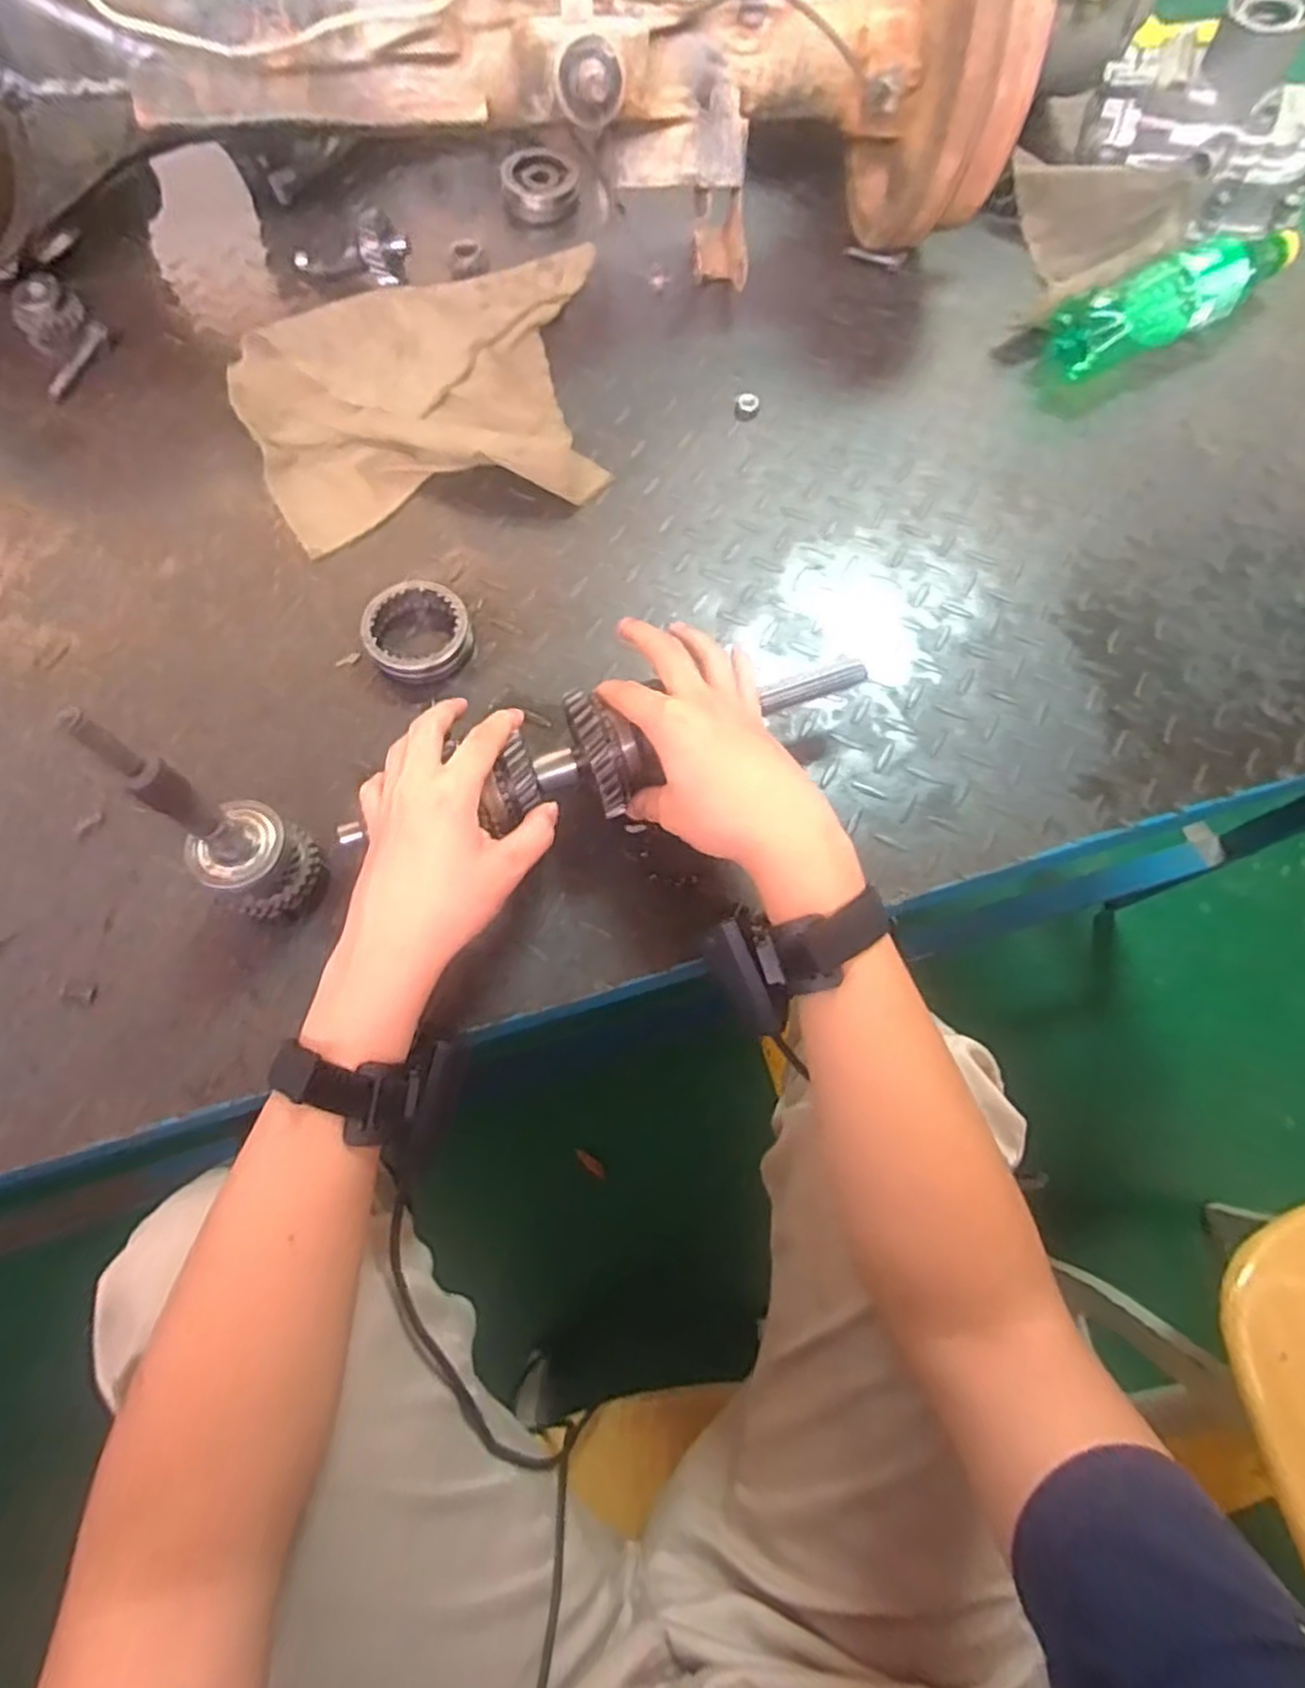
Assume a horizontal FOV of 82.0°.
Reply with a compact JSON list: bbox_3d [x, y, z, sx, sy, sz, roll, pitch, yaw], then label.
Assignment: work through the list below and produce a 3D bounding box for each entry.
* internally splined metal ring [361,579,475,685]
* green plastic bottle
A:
[{"bbox_3d":[-0.159,-0.143,0.509,0.066,0.029,0.063,1,68,-2],"label":"internally splined metal ring"},{"bbox_3d":[0.437,-0.446,0.618,0.242,0.060,0.052,-24,72,-11],"label":"green plastic bottle"}]

